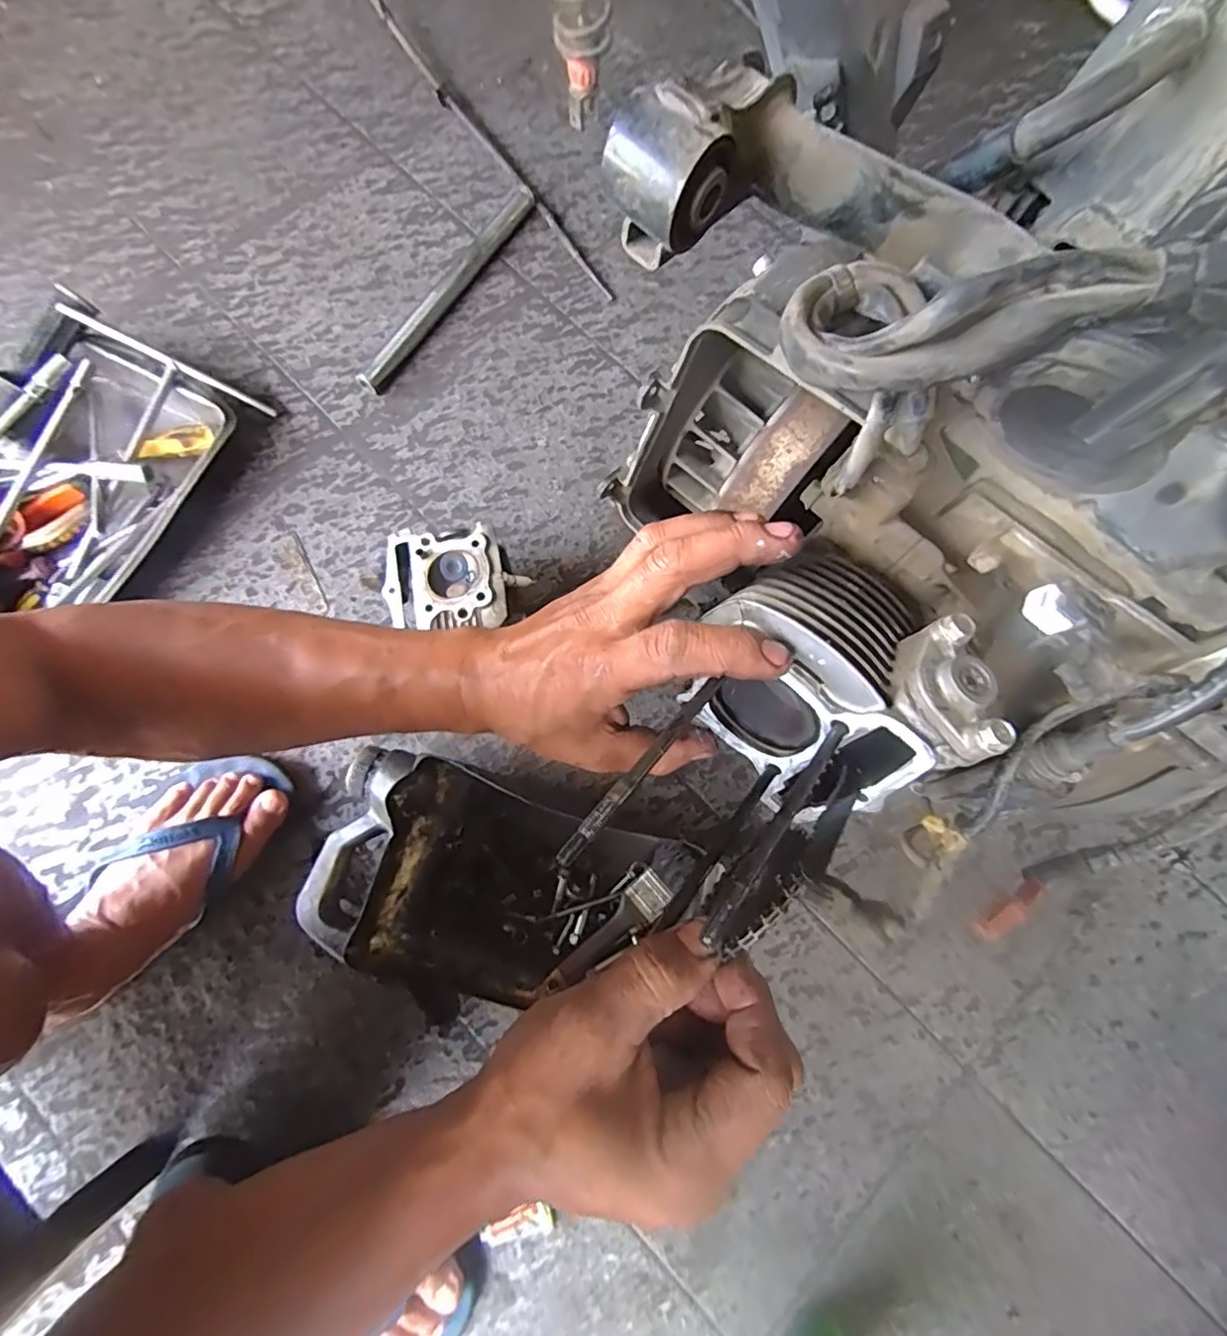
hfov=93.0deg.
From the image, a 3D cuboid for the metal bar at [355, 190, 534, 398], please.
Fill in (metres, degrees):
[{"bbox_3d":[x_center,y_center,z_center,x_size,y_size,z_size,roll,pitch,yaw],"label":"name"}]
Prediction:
[{"bbox_3d":[-0.198,-0.457,0.701,0.025,0.015,0.328,33,77,6],"label":"metal bar"}]

